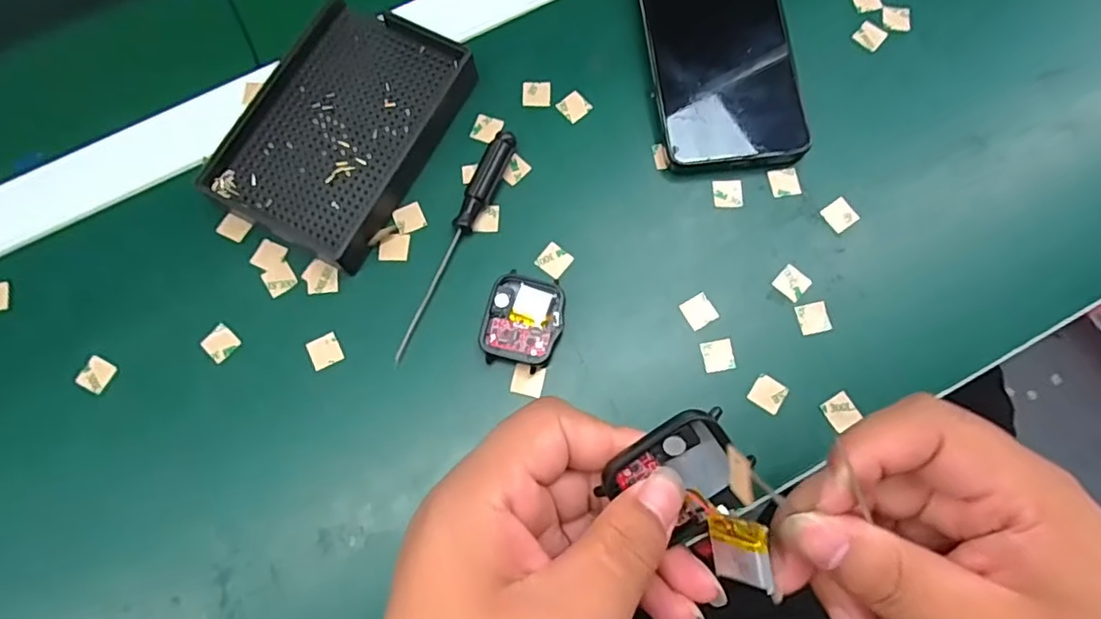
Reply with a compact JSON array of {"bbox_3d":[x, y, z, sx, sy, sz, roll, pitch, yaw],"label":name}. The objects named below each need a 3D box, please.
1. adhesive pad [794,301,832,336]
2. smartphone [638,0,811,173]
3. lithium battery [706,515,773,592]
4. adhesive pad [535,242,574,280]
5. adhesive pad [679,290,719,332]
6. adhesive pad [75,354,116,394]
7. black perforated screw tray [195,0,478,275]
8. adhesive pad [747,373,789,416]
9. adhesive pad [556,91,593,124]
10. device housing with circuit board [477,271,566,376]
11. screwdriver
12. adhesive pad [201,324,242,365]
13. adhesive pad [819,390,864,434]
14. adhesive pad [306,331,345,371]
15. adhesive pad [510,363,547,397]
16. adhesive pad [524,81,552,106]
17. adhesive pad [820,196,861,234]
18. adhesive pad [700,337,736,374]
[{"bbox_3d":[0.135,0.004,0.301,0.016,0.004,0.015,-12,76,-2],"label":"adhesive pad"},{"bbox_3d":[0.094,-0.157,0.337,0.079,0.017,0.162,-5,75,0],"label":"smartphone"},{"bbox_3d":[0.059,0.076,0.187,0.004,0.019,0.023,-20,103,-41],"label":"lithium battery"},{"bbox_3d":[0.002,-0.026,0.311,0.016,0.004,0.016,35,78,9],"label":"adhesive pad"},{"bbox_3d":[0.077,0.001,0.303,0.016,0.004,0.016,-29,77,-7],"label":"adhesive pad"},{"bbox_3d":[-0.232,0.033,0.302,0.013,0.005,0.016,25,77,7],"label":"adhesive pad"},{"bbox_3d":[-0.114,-0.099,0.324,0.096,0.020,0.136,26,77,7],"label":"black perforated screw tray"},{"bbox_3d":[0.108,0.042,0.292,0.016,0.004,0.016,34,78,9],"label":"adhesive pad"},{"bbox_3d":[0.014,-0.116,0.335,0.016,0.004,0.016,-41,79,-9],"label":"adhesive pad"},{"bbox_3d":[-0.014,0.005,0.299,0.039,0.012,0.047,10,76,3],"label":"device housing with circuit board"},{"bbox_3d":[-0.049,-0.035,0.309,0.012,0.013,0.131,22,77,6],"label":"screwdriver"},{"bbox_3d":[-0.170,0.017,0.305,0.017,0.004,0.016,42,80,10],"label":"adhesive pad"},{"bbox_3d":[0.142,0.050,0.288,0.015,0.004,0.016,-28,77,-6],"label":"adhesive pad"},{"bbox_3d":[-0.115,0.021,0.302,0.016,0.004,0.016,-26,77,-6],"label":"adhesive pad"},{"bbox_3d":[-0.011,0.035,0.295,0.016,0.004,0.015,9,76,3],"label":"adhesive pad"},{"bbox_3d":[-0.008,-0.124,0.337,0.016,0.004,0.015,0,75,1],"label":"adhesive pad"},{"bbox_3d":[0.155,-0.051,0.315,0.015,0.004,0.016,-31,77,-7],"label":"adhesive pad"},{"bbox_3d":[0.085,0.023,0.297,0.015,0.004,0.016,-10,75,-2],"label":"adhesive pad"}]

